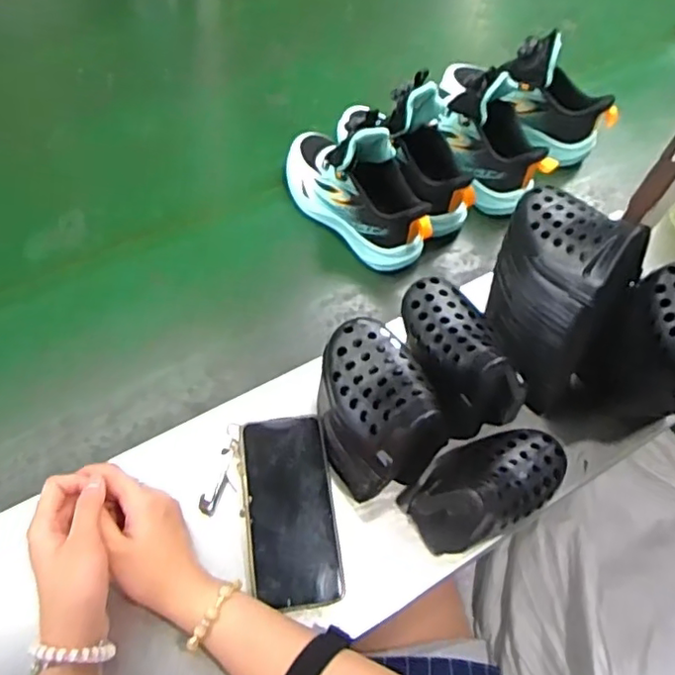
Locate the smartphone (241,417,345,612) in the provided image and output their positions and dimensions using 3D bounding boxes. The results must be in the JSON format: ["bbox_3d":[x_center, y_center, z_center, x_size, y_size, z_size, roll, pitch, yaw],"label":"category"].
[{"bbox_3d":[-0.040,0.146,0.516,0.074,0.010,0.153,-4,68,-13],"label":"smartphone"}]

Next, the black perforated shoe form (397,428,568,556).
[{"bbox_3d":[0.132,0.121,0.518,0.130,0.092,0.080,-27,67,-19],"label":"black perforated shoe form"}]

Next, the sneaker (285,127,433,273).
[{"bbox_3d":[0.019,-0.172,0.679,0.208,0.135,0.073,41,64,16],"label":"sneaker"}]

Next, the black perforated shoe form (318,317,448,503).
[{"bbox_3d":[0.029,0.058,0.510,0.086,0.115,0.130,0,61,-7],"label":"black perforated shoe form"}]

